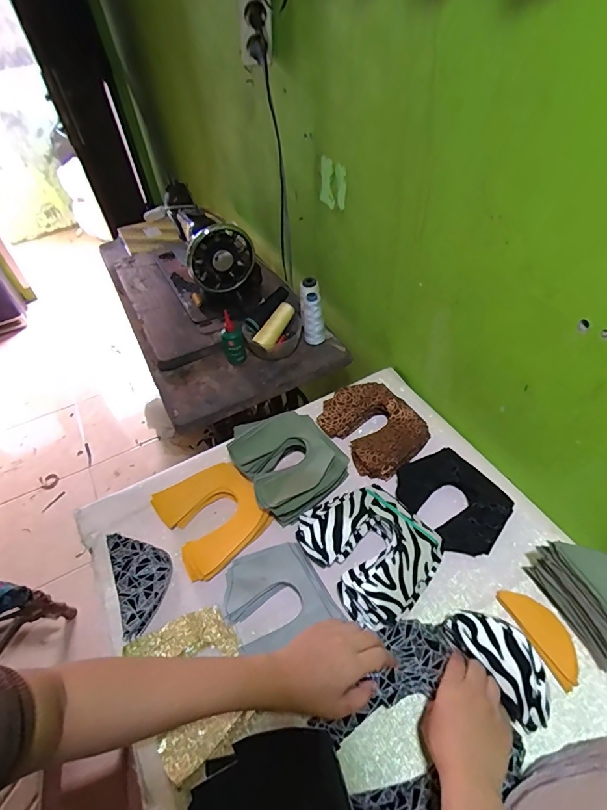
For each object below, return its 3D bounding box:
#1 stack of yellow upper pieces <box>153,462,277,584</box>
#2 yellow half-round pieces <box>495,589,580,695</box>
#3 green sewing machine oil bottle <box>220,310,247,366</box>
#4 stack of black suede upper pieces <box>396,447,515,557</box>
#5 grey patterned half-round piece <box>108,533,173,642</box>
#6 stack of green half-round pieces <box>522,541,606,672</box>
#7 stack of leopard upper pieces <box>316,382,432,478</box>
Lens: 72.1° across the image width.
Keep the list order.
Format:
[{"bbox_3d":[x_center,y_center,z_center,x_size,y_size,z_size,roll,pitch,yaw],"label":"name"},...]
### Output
[{"bbox_3d":[-0.135,0.166,0.632,0.137,0.030,0.152,-29,52,-20],"label":"stack of yellow upper pieces"},{"bbox_3d":[0.290,0.275,0.504,0.043,0.019,0.110,-18,49,-11],"label":"yellow half-round pieces"},{"bbox_3d":[-0.148,-0.137,0.866,0.046,0.116,0.053,-15,48,-9],"label":"green sewing machine oil bottle"},{"bbox_3d":[0.220,0.136,0.618,0.124,0.050,0.165,-30,52,-20],"label":"stack of black suede upper pieces"},{"bbox_3d":[-0.224,0.240,0.579,0.073,0.027,0.141,-19,49,-12],"label":"grey patterned half-round piece"},{"bbox_3d":[0.339,0.223,0.495,0.061,0.089,0.133,-18,49,-11],"label":"stack of green half-round pieces"},{"bbox_3d":[0.118,0.035,0.722,0.142,0.044,0.175,-32,53,-22],"label":"stack of leopard upper pieces"}]

